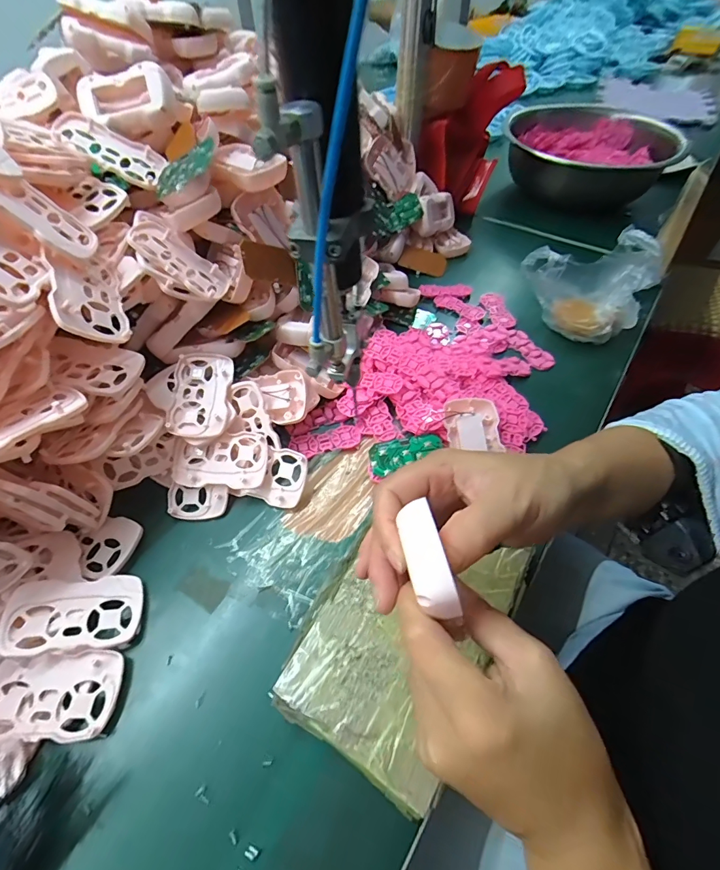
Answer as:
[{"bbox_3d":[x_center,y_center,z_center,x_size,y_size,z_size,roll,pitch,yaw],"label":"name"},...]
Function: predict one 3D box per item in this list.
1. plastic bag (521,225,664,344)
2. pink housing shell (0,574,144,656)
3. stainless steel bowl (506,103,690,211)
[{"bbox_3d":[0.289,-0.185,0.500,0.132,0.096,0.116,-7,54,-6],"label":"plastic bag"},{"bbox_3d":[-0.218,0.138,0.307,0.086,0.012,0.054,5,49,-25],"label":"pink housing shell"},{"bbox_3d":[0.420,-0.495,0.725,0.297,0.097,0.307,0,53,0],"label":"stainless steel bowl"}]

